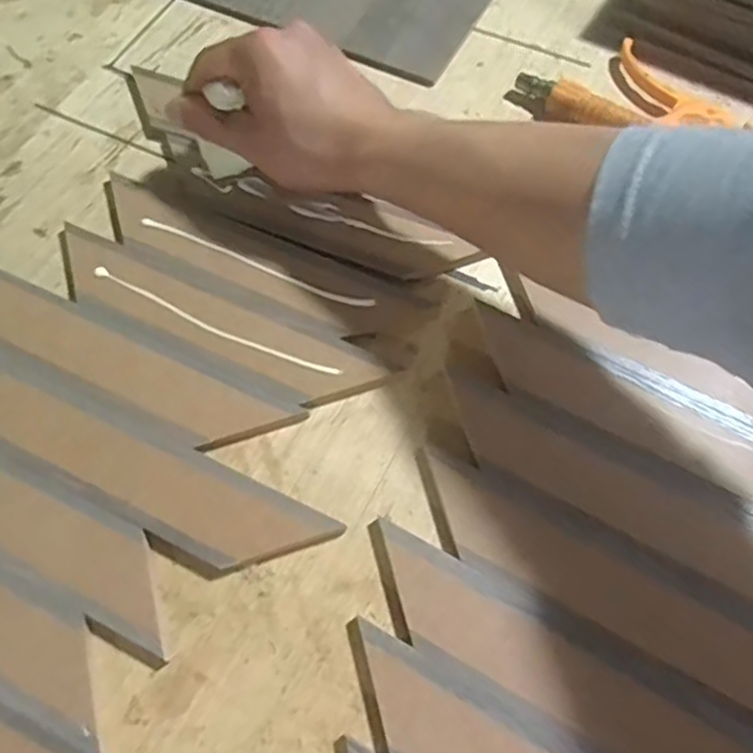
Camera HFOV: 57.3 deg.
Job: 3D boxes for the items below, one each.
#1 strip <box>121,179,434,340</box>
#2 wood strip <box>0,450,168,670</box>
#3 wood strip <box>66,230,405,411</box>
[{"bbox_3d":[-0.068,-0.069,0.398,0.199,0.007,0.050,21,65,12],"label":"strip"},{"bbox_3d":[-0.188,0.067,0.344,0.214,0.006,0.049,23,66,13],"label":"wood strip"},{"bbox_3d":[-0.092,-0.033,0.386,0.205,0.005,0.042,23,66,12],"label":"wood strip"}]

